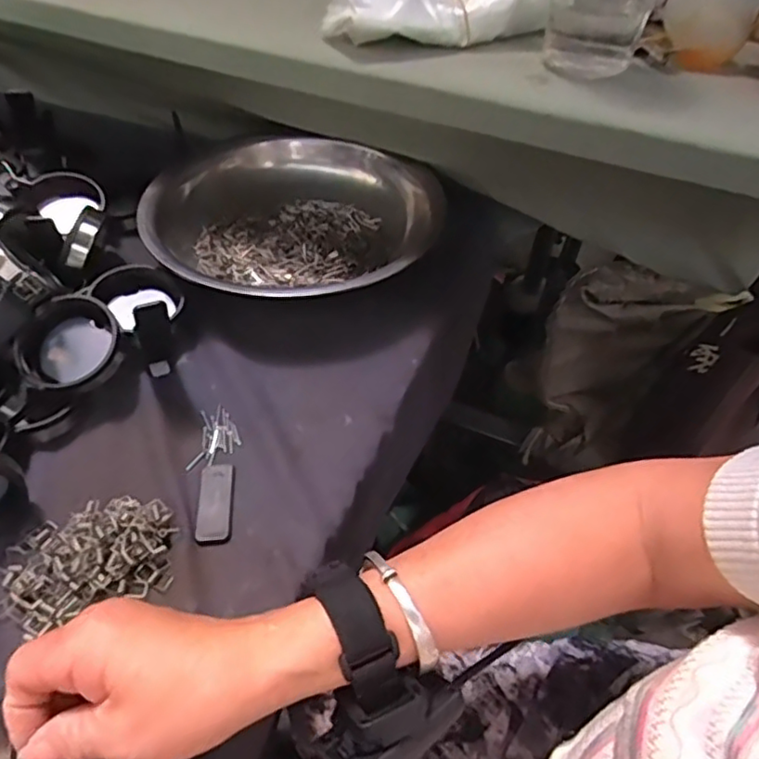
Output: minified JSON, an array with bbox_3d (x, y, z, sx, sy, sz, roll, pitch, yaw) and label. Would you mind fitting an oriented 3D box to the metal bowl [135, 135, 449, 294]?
[{"bbox_3d":[-0.075,-0.144,0.573,0.243,0.056,0.243,1,47,-1],"label":"metal bowl"}]

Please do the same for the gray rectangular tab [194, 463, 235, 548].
[{"bbox_3d":[-0.108,0.081,0.405,0.022,0.004,0.058,-3,48,-5],"label":"gray rectangular tab"}]

